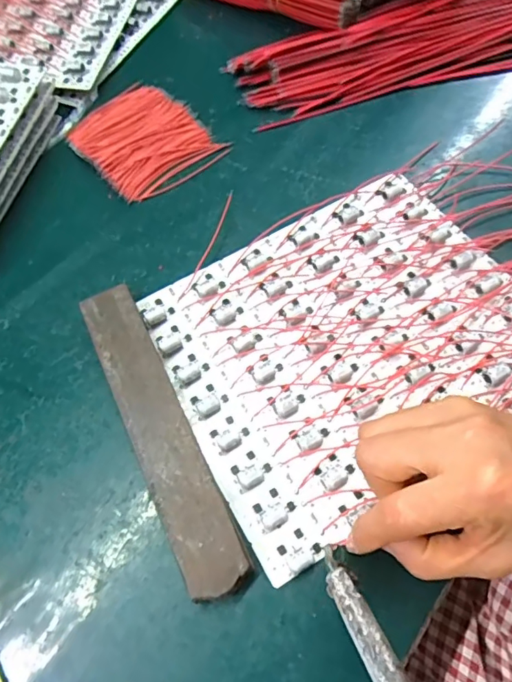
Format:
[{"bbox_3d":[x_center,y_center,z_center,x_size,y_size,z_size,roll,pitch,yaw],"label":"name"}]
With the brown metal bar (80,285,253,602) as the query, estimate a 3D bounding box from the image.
[{"bbox_3d":[-0.058,0.049,0.303,0.035,0.016,0.198,-25,64,-10],"label":"brown metal bar"}]

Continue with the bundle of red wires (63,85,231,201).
[{"bbox_3d":[-0.097,-0.173,0.425,0.097,0.015,0.118,-40,67,-16],"label":"bundle of red wires"}]

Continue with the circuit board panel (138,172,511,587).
[{"bbox_3d":[0.062,-0.006,0.330,0.232,0.012,0.199,-27,64,-11],"label":"circuit board panel"}]

